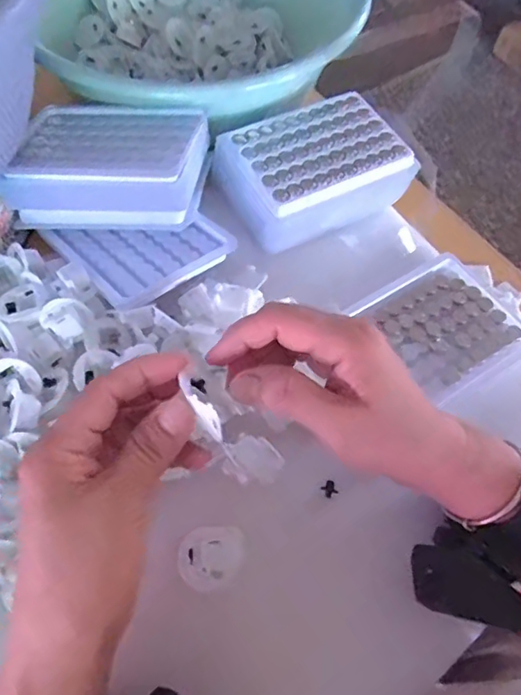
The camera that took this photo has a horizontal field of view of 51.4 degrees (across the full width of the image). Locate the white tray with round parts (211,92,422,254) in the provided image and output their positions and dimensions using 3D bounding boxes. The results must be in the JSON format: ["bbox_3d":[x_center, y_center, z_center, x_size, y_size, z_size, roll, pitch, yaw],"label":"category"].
[{"bbox_3d":[0.044,-0.135,0.418,0.129,0.040,0.097,-23,65,-14],"label":"white tray with round parts"}]

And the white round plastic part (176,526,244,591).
[{"bbox_3d":[-0.028,0.115,0.299,0.035,0.019,0.031,-1,61,-3],"label":"white round plastic part"}]

